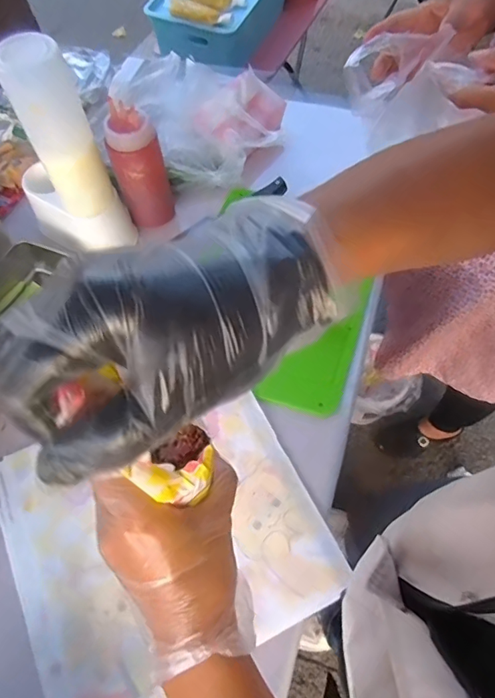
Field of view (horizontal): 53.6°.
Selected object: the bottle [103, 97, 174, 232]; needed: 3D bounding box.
[{"bbox_3d":[-0.144,-0.243,0.659,0.067,0.162,0.059,-15,65,-7],"label":"bottle"}]

